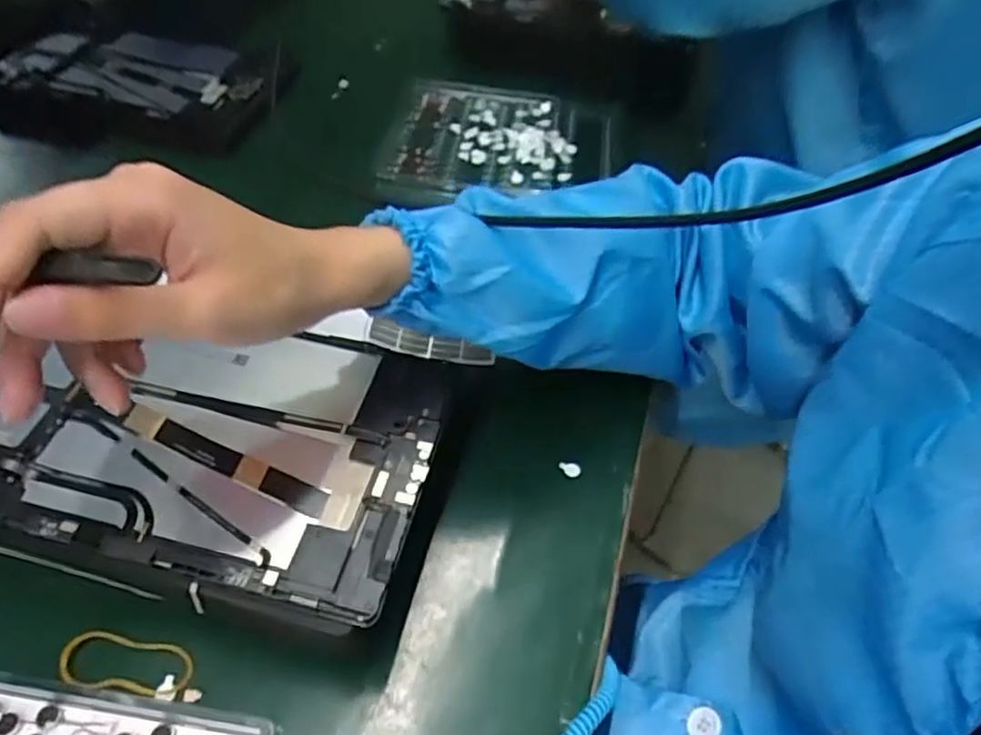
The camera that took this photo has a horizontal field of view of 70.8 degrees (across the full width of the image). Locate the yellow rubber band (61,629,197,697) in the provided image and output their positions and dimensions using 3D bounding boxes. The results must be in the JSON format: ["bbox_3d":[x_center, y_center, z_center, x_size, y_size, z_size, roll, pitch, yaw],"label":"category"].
[{"bbox_3d":[-0.167,0.136,0.316,0.058,0.004,0.025,12,44,0],"label":"yellow rubber band"}]

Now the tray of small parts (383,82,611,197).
[{"bbox_3d":[0.010,-0.203,0.635,0.201,0.029,0.160,5,48,1],"label":"tray of small parts"}]

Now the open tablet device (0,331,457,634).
[{"bbox_3d":[-0.147,0.032,0.343,0.235,0.010,0.145,11,50,6],"label":"open tablet device"}]

